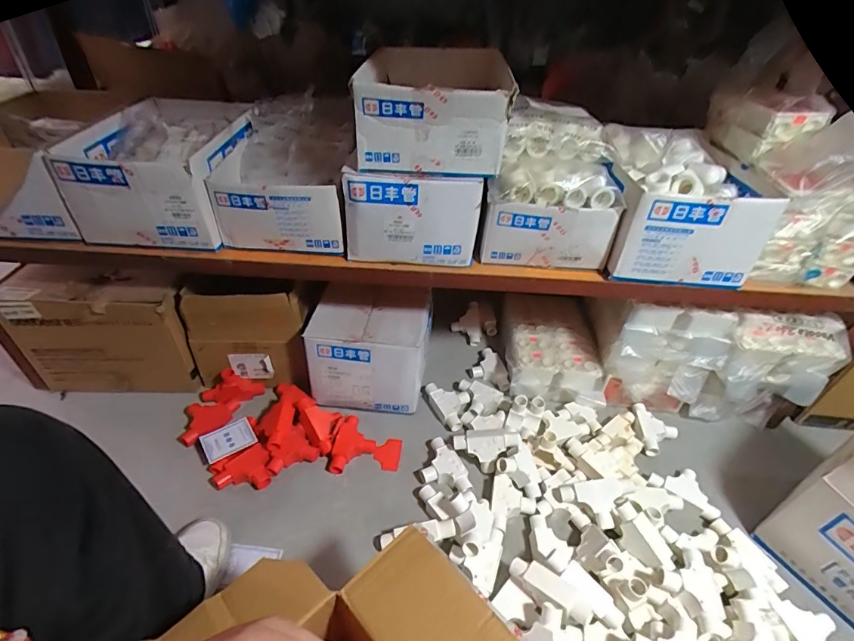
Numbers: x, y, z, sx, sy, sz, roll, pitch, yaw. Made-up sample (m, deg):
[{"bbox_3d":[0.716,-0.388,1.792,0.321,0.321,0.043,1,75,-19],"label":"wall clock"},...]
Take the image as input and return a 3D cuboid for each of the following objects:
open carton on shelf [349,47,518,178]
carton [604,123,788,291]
[{"bbox_3d":[0.011,-0.319,0.662,0.198,0.126,0.268,6,39,0],"label":"open carton on shelf"},{"bbox_3d":[0.411,-0.203,0.748,0.235,0.161,0.276,9,39,5],"label":"carton"}]

